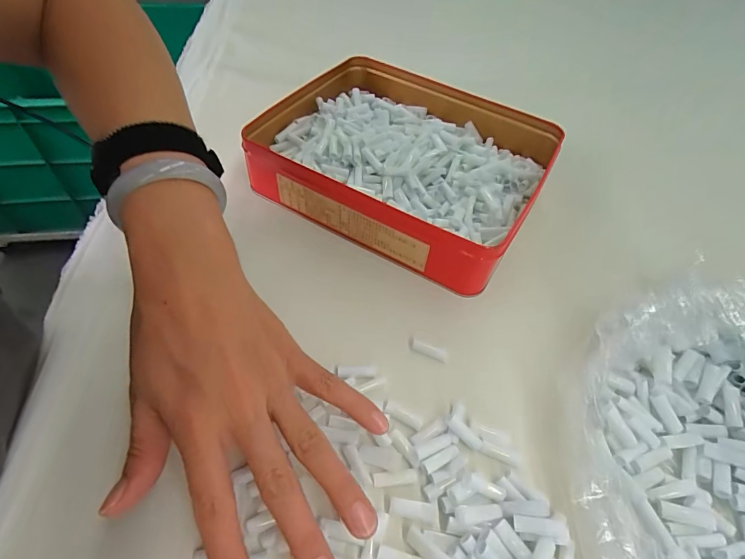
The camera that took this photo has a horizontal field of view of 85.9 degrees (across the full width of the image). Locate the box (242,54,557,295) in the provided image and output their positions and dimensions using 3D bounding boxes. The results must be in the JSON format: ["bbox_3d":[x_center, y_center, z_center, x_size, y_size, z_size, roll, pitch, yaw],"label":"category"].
[{"bbox_3d":[0.035,-0.119,0.378,0.254,0.057,0.207,28,62,18],"label":"box"}]

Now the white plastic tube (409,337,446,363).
[{"bbox_3d":[0.040,0.051,0.288,0.028,0.008,0.008,16,59,11],"label":"white plastic tube"}]

